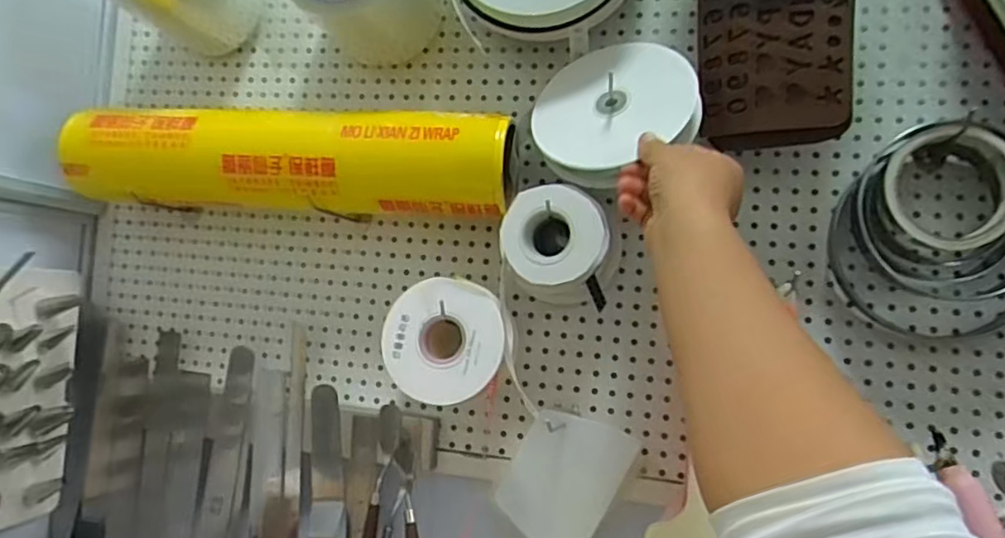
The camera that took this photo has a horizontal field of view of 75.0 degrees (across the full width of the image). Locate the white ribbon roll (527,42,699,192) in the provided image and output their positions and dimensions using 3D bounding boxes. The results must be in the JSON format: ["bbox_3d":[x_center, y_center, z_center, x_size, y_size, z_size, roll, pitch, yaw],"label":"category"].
[{"bbox_3d":[0.090,-0.133,0.554,0.139,0.147,0.018,25,-19,35],"label":"white ribbon roll"}]

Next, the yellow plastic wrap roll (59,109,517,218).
[{"bbox_3d":[-0.193,-0.097,0.610,0.408,0.083,0.092,4,-3,9],"label":"yellow plastic wrap roll"}]

